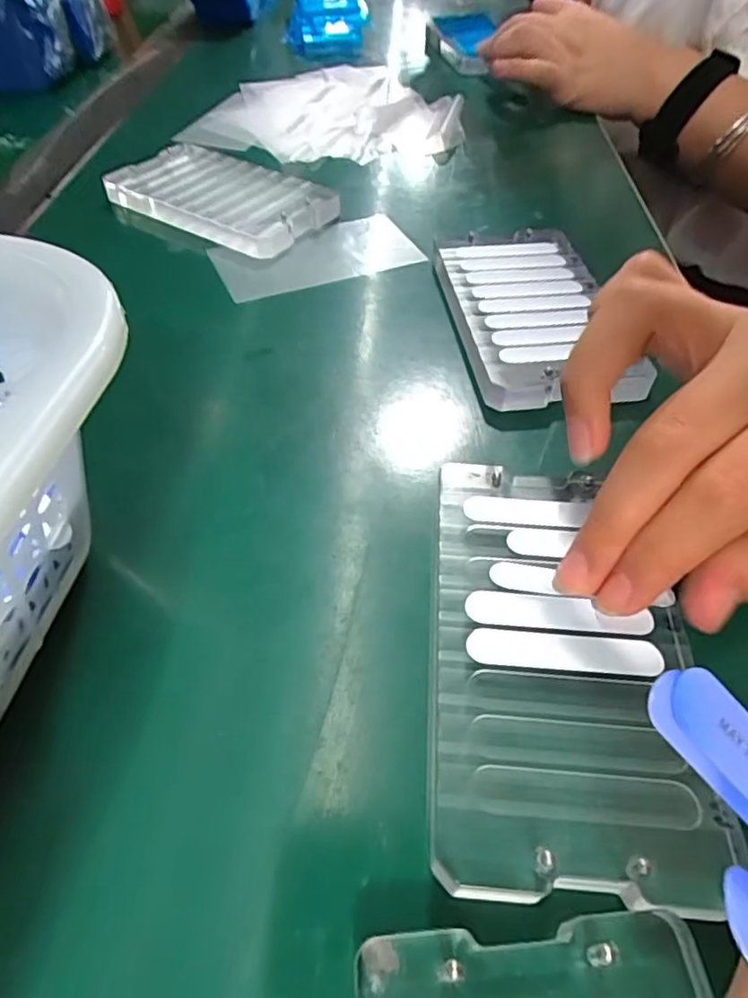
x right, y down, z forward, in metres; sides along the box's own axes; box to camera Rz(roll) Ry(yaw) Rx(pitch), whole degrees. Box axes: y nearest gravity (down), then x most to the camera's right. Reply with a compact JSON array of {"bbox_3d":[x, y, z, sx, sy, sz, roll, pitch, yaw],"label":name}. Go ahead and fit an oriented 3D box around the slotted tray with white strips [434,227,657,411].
[{"bbox_3d":[0.071,-0.084,0.272,0.070,0.010,0.124,-5,50,-6],"label":"slotted tray with white strips"}]

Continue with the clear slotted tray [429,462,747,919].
[{"bbox_3d":[0.051,0.039,0.169,0.067,0.009,0.121,2,51,5],"label":"clear slotted tray"}]

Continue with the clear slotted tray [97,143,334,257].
[{"bbox_3d":[-0.087,-0.173,0.345,0.120,0.017,0.065,29,55,21],"label":"clear slotted tray"}]

